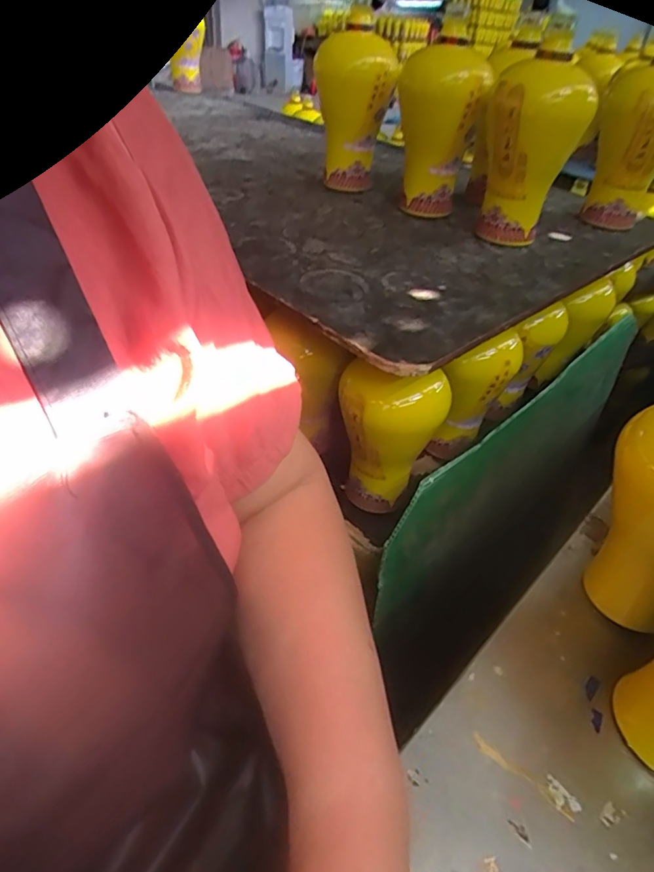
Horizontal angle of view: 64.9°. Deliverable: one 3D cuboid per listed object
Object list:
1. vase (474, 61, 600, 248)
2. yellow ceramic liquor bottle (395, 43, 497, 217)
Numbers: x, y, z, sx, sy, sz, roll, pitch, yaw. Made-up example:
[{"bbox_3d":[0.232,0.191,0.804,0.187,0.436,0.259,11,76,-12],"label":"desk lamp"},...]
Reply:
[{"bbox_3d":[0.201,-0.283,0.533,0.090,0.163,0.112,13,40,9],"label":"vase"},{"bbox_3d":[0.120,-0.330,0.575,0.092,0.161,0.093,6,40,2],"label":"yellow ceramic liquor bottle"}]

